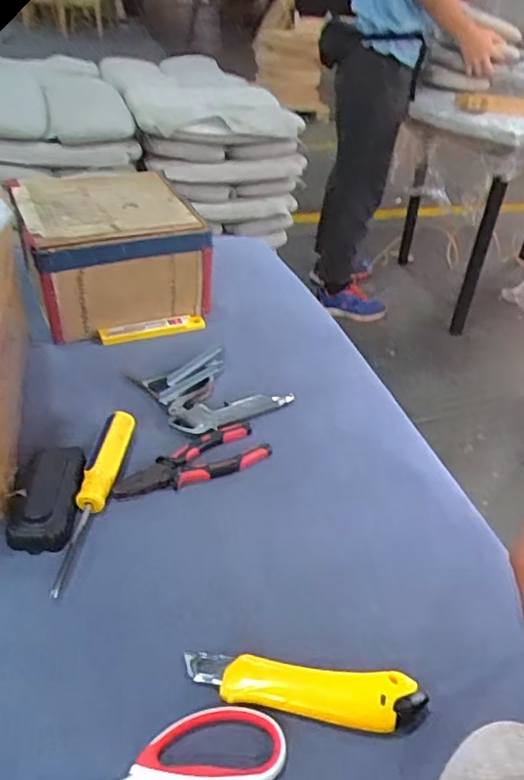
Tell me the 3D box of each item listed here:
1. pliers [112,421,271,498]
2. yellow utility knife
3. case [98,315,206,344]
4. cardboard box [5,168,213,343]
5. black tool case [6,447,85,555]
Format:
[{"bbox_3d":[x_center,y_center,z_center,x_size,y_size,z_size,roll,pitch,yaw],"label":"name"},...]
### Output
[{"bbox_3d":[-0.066,0.070,0.560,0.153,0.010,0.054,-21,44,-28],"label":"pliers"},{"bbox_3d":[0.029,0.205,0.400,0.163,0.015,0.034,7,38,4],"label":"yellow utility knife"},{"bbox_3d":[-0.138,-0.079,0.742,0.132,0.012,0.023,-11,40,-19],"label":"case"},{"bbox_3d":[-0.197,-0.186,0.777,0.211,0.135,0.203,-15,41,-22],"label":"cardboard box"},{"bbox_3d":[-0.185,0.086,0.508,0.049,0.031,0.107,-1,38,-6],"label":"black tool case"}]

